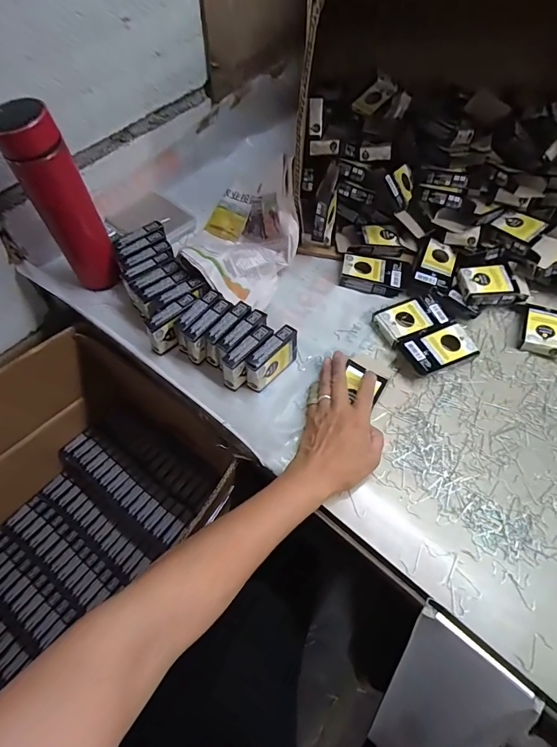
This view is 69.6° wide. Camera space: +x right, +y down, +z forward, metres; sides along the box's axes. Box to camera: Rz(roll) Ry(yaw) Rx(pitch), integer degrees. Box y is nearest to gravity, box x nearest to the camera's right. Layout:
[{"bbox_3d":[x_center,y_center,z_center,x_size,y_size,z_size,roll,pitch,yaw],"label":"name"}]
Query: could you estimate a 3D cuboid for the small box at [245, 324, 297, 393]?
[{"bbox_3d":[-0.007,-0.017,0.488,0.023,0.051,0.075,36,65,18],"label":"small box"}]

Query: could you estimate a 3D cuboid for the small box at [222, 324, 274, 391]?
[{"bbox_3d":[-0.036,-0.019,0.487,0.022,0.050,0.075,37,65,19],"label":"small box"}]

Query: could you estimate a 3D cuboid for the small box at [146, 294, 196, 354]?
[{"bbox_3d":[-0.133,-0.063,0.511,0.025,0.051,0.073,40,66,20],"label":"small box"}]

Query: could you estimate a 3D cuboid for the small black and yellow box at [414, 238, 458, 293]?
[{"bbox_3d":[0.233,-0.158,0.591,0.051,0.014,0.090,21,61,11],"label":"small black and yellow box"}]

